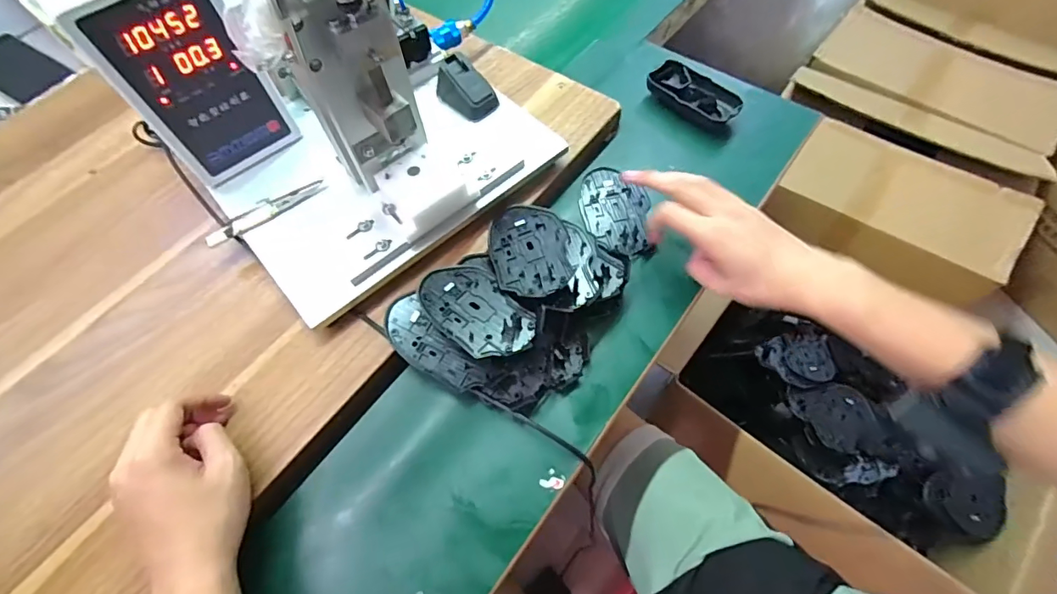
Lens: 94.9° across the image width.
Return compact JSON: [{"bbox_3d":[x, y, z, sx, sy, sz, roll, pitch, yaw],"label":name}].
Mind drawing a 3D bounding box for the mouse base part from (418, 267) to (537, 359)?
[{"bbox_3d":[-0.047,0.013,0.425,0.064,0.021,0.111,-39,68,-17],"label":"mouse base part"}]

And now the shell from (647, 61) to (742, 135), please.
[{"bbox_3d":[0.196,-0.234,0.575,0.106,0.035,0.044,39,70,19],"label":"shell"}]

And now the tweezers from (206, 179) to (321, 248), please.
[{"bbox_3d":[-0.256,-0.084,0.473,0.115,0.007,0.018,-39,68,-17],"label":"tweezers"}]

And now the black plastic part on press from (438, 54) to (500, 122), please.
[{"bbox_3d":[-0.067,-0.223,0.519,0.062,0.035,0.039,38,70,19],"label":"black plastic part on press"}]

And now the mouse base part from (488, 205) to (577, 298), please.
[{"bbox_3d":[0.001,-0.046,0.454,0.072,0.019,0.108,-8,63,-2],"label":"mouse base part"}]

